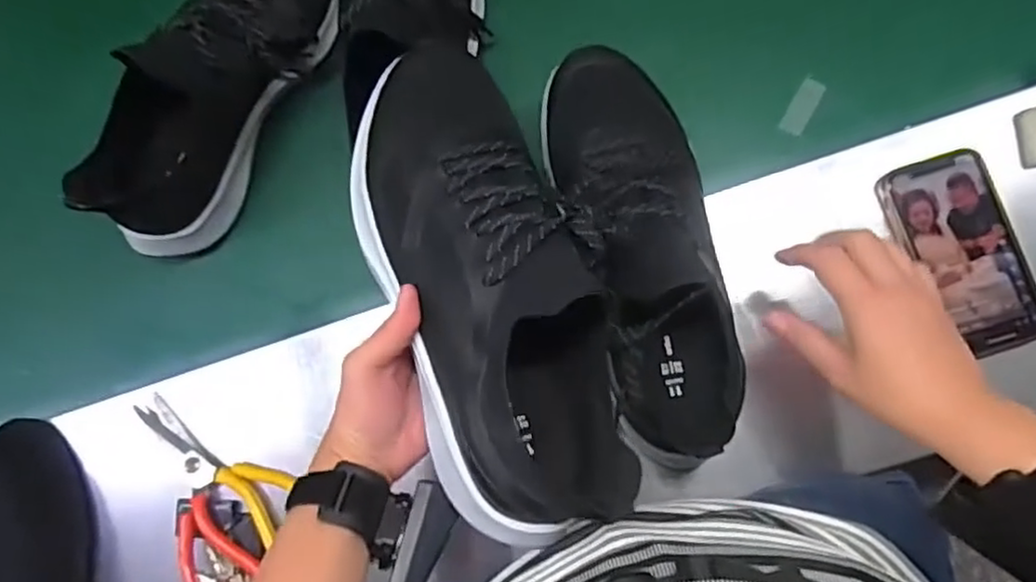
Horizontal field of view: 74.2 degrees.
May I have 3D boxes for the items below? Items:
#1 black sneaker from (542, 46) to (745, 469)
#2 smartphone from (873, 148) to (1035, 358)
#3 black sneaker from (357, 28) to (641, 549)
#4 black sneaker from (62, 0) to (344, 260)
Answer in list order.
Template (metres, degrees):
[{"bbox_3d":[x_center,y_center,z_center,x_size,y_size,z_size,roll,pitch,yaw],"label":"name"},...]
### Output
[{"bbox_3d":[0.085,-0.039,0.468,0.095,0.091,0.292,-11,84,4],"label":"black sneaker"},{"bbox_3d":[0.334,-0.029,0.513,0.076,0.016,0.149,-18,83,3],"label":"smartphone"},{"bbox_3d":[-0.025,-0.014,0.390,0.121,0.090,0.288,-22,79,3],"label":"black sneaker"},{"bbox_3d":[-0.228,-0.175,0.538,0.098,0.118,0.302,20,86,7],"label":"black sneaker"}]

